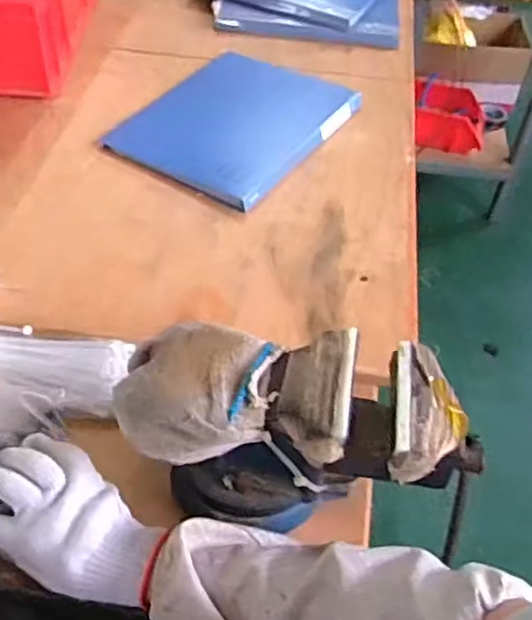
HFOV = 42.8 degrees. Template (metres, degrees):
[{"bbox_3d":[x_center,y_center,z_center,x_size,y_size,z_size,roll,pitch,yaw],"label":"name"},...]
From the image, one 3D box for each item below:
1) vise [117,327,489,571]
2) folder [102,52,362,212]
[{"bbox_3d":[0.024,0.100,0.556,0.280,0.142,0.123,9,49,3],"label":"vise"},{"bbox_3d":[-0.040,-0.275,0.974,0.257,0.030,0.339,27,52,18],"label":"folder"}]

